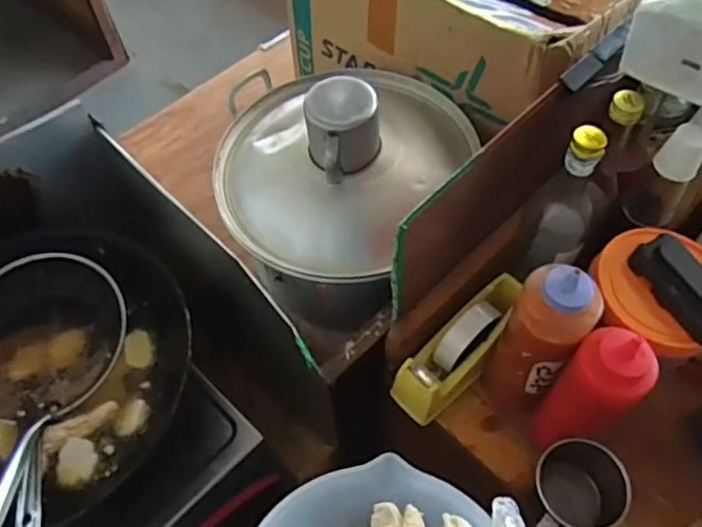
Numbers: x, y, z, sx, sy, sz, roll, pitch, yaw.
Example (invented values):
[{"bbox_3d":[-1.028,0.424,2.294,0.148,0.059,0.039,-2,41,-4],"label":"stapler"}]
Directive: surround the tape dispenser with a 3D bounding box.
[{"bbox_3d":[0.123,0.091,0.675,0.052,0.095,0.183,39,80,23],"label":"tape dispenser"}]

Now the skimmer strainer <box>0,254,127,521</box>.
[{"bbox_3d":[-0.322,0.170,0.571,0.176,0.080,0.429,-10,44,-4],"label":"skimmer strainer"}]

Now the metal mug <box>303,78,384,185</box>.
[{"bbox_3d":[-0.007,-0.138,0.660,0.079,0.078,0.092,-6,58,-2],"label":"metal mug"}]

